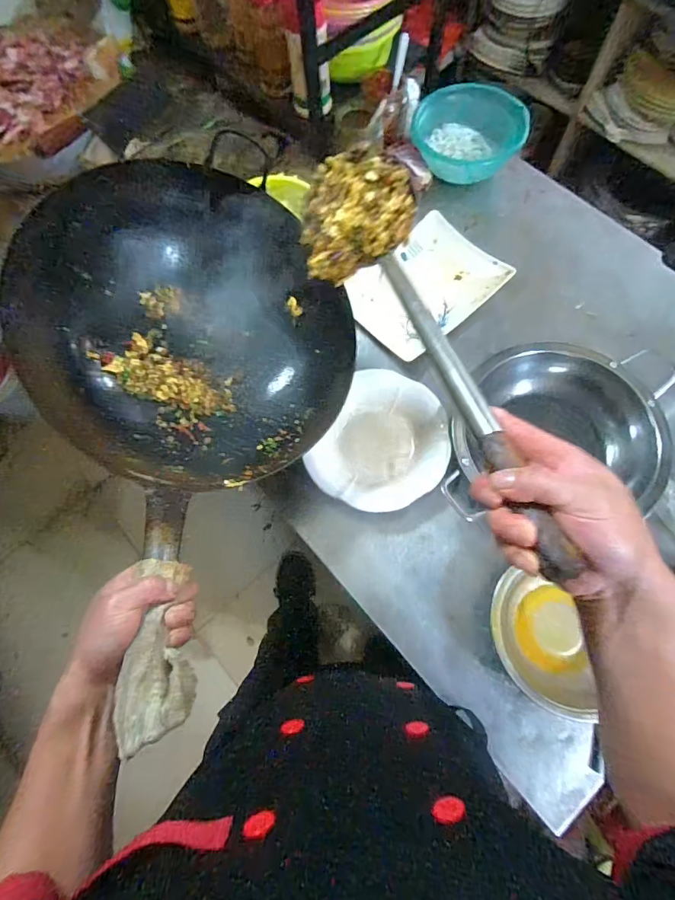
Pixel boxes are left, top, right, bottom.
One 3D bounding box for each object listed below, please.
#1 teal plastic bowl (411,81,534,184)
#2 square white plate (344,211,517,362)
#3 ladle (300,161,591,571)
[{"bbox_3d":[0.242,-0.586,0.832,0.202,0.064,0.178,25,75,8],"label":"teal plastic bowl"},{"bbox_3d":[0.141,-0.281,0.761,0.236,0.030,0.190,-40,77,-10],"label":"square white plate"},{"bbox_3d":[0.066,-0.111,0.386,0.116,0.080,0.464,-15,55,-4],"label":"ladle"}]

